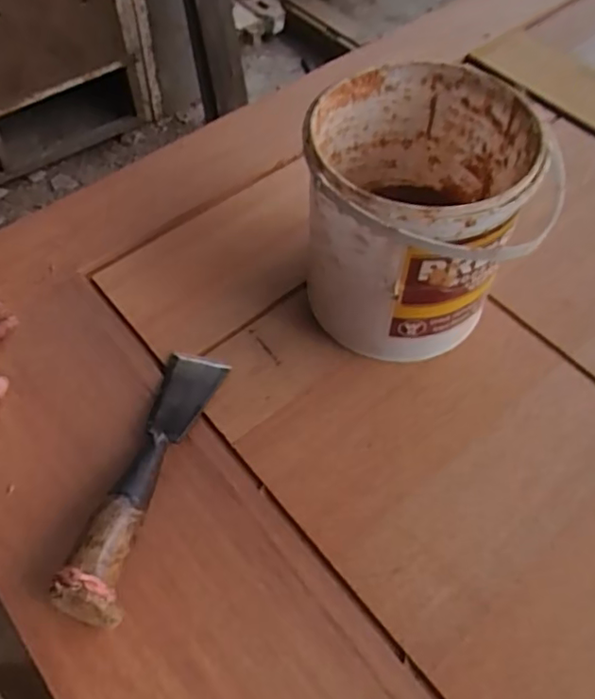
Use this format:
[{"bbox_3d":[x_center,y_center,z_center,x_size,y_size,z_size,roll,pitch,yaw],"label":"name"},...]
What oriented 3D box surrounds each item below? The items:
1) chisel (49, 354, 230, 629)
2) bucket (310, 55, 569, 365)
[{"bbox_3d":[-0.119,0.098,0.502,0.053,0.041,0.244,12,45,8],"label":"chisel"},{"bbox_3d":[0.102,-0.111,0.546,0.186,0.195,0.183,0,57,0],"label":"bucket"}]

